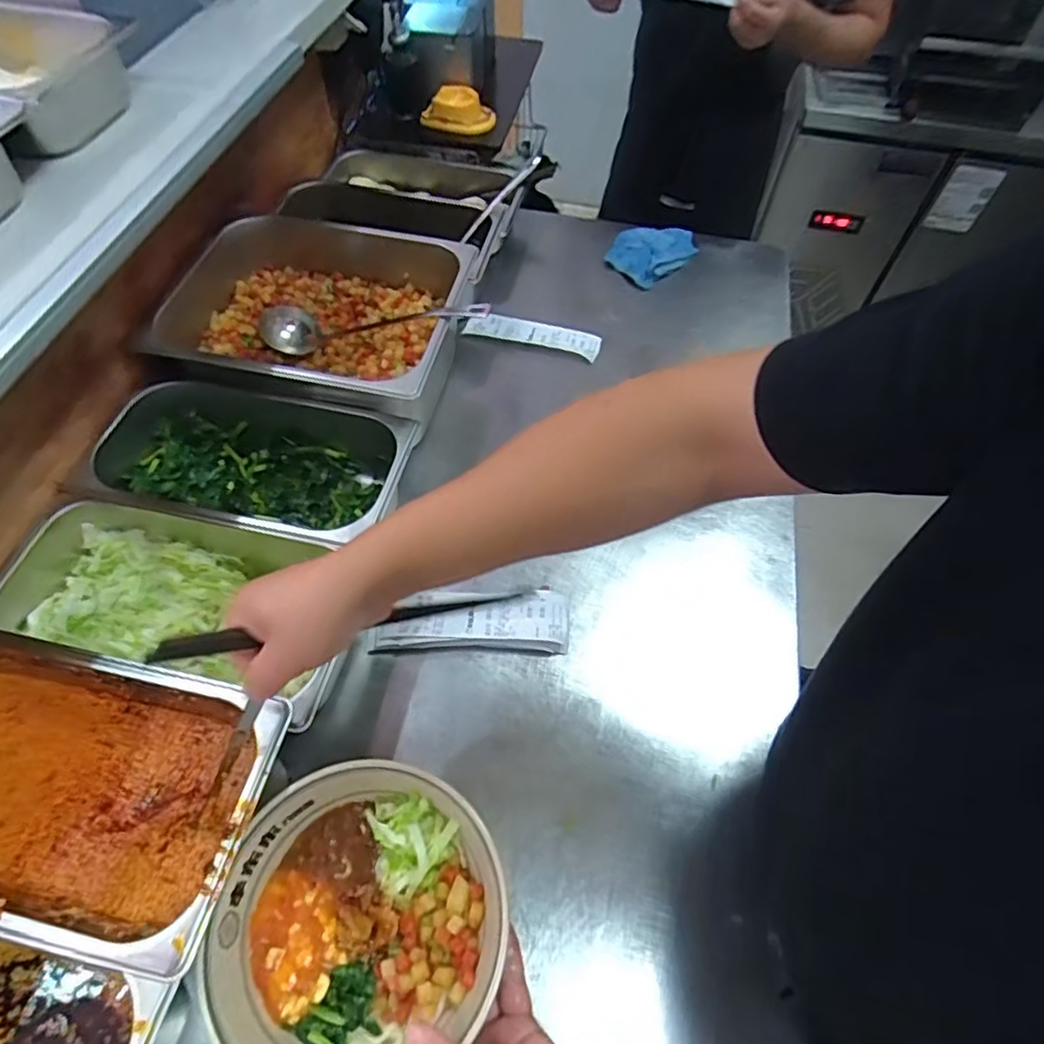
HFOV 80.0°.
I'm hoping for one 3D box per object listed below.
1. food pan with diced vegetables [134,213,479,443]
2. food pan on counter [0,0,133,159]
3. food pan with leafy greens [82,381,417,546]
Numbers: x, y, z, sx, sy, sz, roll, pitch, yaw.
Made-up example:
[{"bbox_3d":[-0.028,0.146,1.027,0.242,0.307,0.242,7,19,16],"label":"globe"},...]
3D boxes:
[{"bbox_3d":[-0.241,-0.232,0.774,0.323,0.142,0.267,9,57,4],"label":"food pan with diced vegetables"},{"bbox_3d":[-0.519,-0.415,0.568,0.308,0.067,0.184,17,58,9],"label":"food pan on counter"},{"bbox_3d":[-0.296,-0.048,0.685,0.326,0.096,0.161,11,57,5],"label":"food pan with leafy greens"}]

